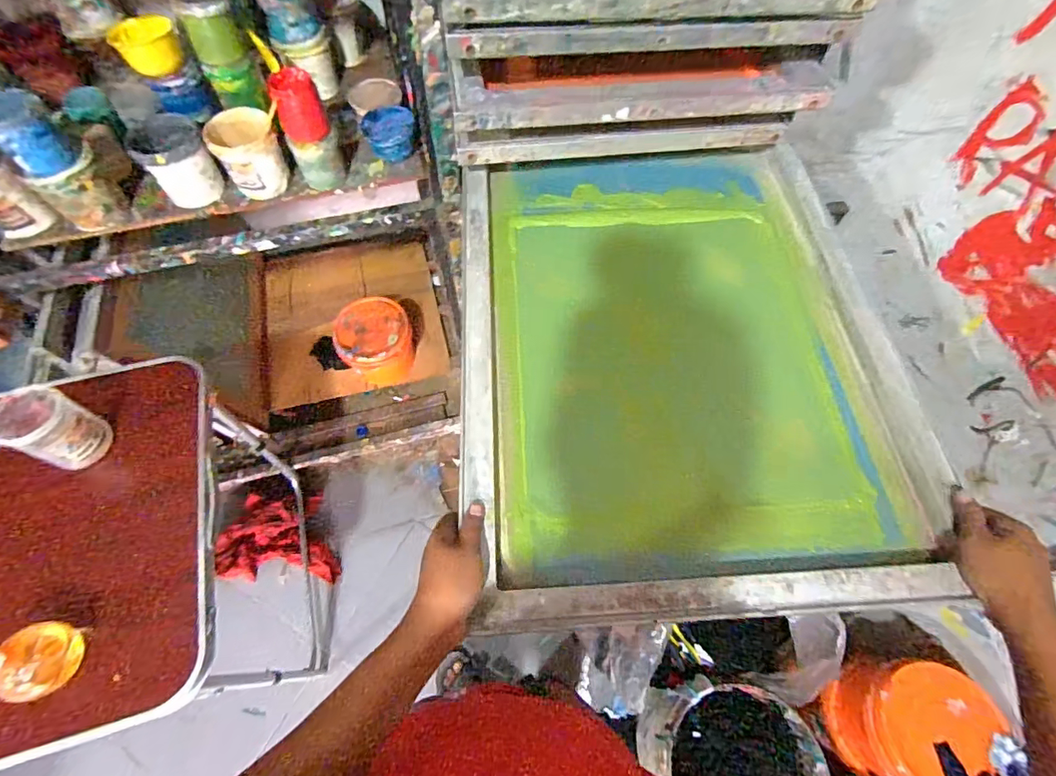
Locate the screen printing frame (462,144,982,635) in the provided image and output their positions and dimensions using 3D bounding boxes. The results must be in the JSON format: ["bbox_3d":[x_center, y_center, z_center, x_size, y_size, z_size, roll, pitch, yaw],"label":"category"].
[{"bbox_3d":[0.177,-0.042,0.596,0.494,0.054,0.578,-2,62,-3],"label":"screen printing frame"}]

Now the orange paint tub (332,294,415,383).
[{"bbox_3d":[-0.455,-0.129,1.494,0.219,0.215,0.189,-14,63,-10],"label":"orange paint tub"}]

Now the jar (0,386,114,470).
[{"bbox_3d":[-0.759,0.067,0.791,0.099,0.112,0.103,15,62,6],"label":"jar"}]

